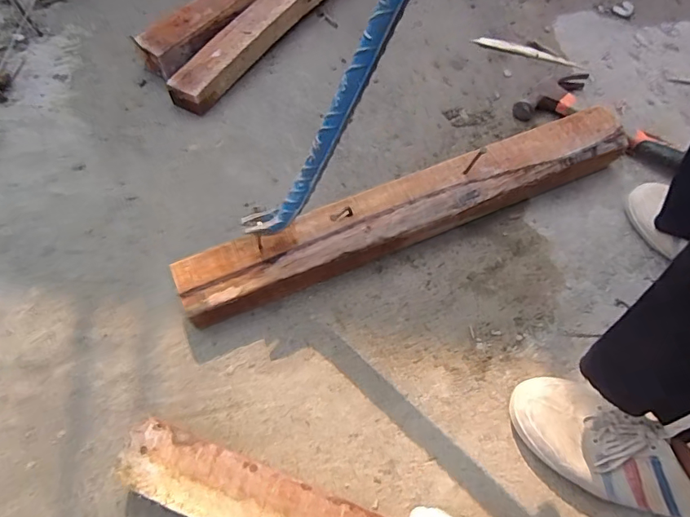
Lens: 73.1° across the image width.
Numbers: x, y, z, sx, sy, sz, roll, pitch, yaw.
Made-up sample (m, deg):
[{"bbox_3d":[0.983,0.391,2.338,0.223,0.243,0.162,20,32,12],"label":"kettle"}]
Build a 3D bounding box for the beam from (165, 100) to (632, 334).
[{"bbox_3d":[0.089,-0.062,0.574,0.584,0.058,0.075,-21,62,-11],"label":"beam"}]

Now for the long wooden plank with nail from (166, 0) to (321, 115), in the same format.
[{"bbox_3d":[-0.023,-0.522,0.851,0.082,0.053,0.788,31,65,18],"label":"long wooden plank with nail"}]

